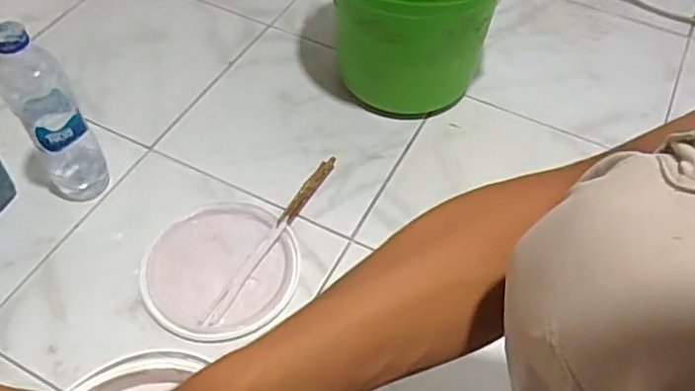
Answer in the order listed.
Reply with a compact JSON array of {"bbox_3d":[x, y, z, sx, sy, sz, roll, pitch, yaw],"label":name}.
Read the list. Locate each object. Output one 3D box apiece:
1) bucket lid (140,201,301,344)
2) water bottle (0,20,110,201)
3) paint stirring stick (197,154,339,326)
[{"bbox_3d":[-0.144,0.080,0.692,0.169,0.022,0.171,1,51,-2],"label":"bucket lid"},{"bbox_3d":[-0.326,-0.086,0.676,0.062,0.239,0.062,-19,55,-17],"label":"water bottle"},{"bbox_3d":[-0.086,0.043,0.715,0.017,0.016,0.259,26,55,17],"label":"paint stirring stick"}]

